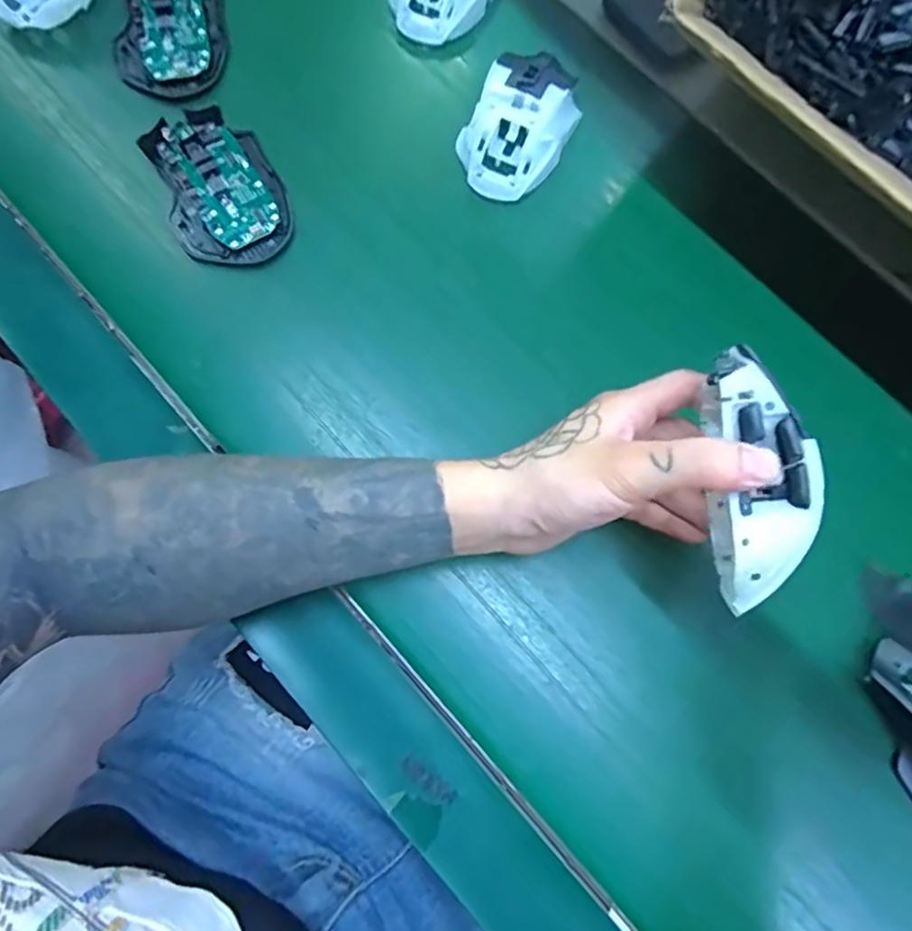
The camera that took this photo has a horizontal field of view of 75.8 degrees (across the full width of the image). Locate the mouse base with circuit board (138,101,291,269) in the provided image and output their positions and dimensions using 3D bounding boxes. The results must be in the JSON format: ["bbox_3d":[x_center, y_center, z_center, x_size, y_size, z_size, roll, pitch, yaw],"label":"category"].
[{"bbox_3d":[-0.153,-0.181,0.379,0.073,0.024,0.115,-22,73,-8],"label":"mouse base with circuit board"}]

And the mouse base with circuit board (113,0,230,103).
[{"bbox_3d":[-0.201,-0.308,0.406,0.078,0.021,0.117,-15,72,-6],"label":"mouse base with circuit board"}]

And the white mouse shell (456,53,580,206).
[{"bbox_3d":[0.042,-0.227,0.393,0.063,0.040,0.097,26,73,8],"label":"white mouse shell"}]

